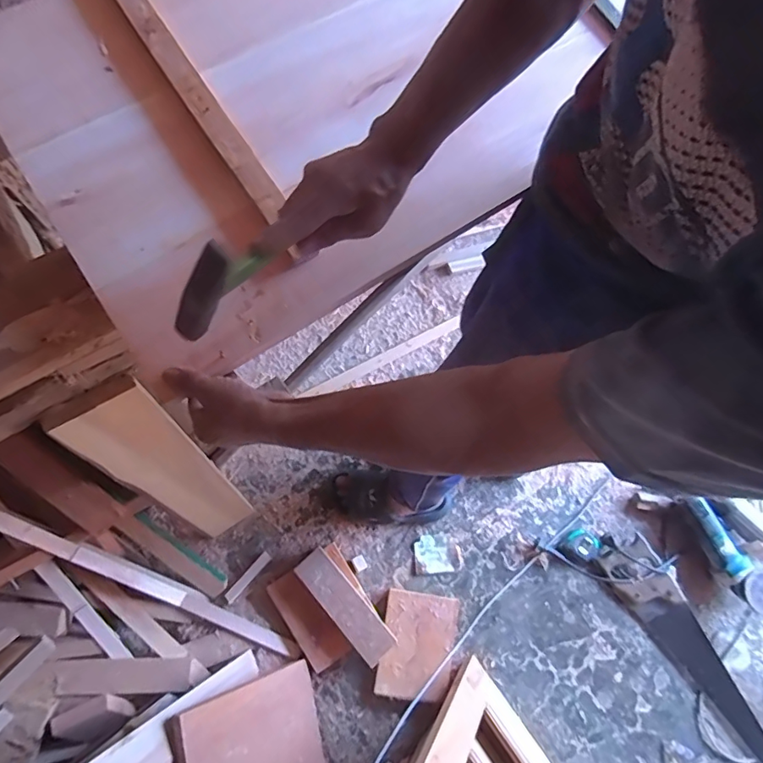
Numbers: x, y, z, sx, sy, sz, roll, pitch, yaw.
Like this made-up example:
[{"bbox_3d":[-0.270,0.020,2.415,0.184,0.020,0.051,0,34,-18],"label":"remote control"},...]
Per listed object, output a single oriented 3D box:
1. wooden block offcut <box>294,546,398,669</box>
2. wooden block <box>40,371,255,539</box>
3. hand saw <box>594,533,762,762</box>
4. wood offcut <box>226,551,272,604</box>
[{"bbox_3d":[-0.077,0.470,1.058,0.076,0.028,0.251,-37,73,-27],"label":"wooden block offcut"},{"bbox_3d":[-0.357,0.164,0.881,0.040,0.588,0.118,41,70,20],"label":"wooden block"},{"bbox_3d":[0.676,0.575,1.099,0.129,0.040,0.519,-31,76,-12],"label":"hand saw"},{"bbox_3d":[-0.295,0.433,1.111,0.022,0.011,0.124,41,75,10],"label":"wood offcut"}]

